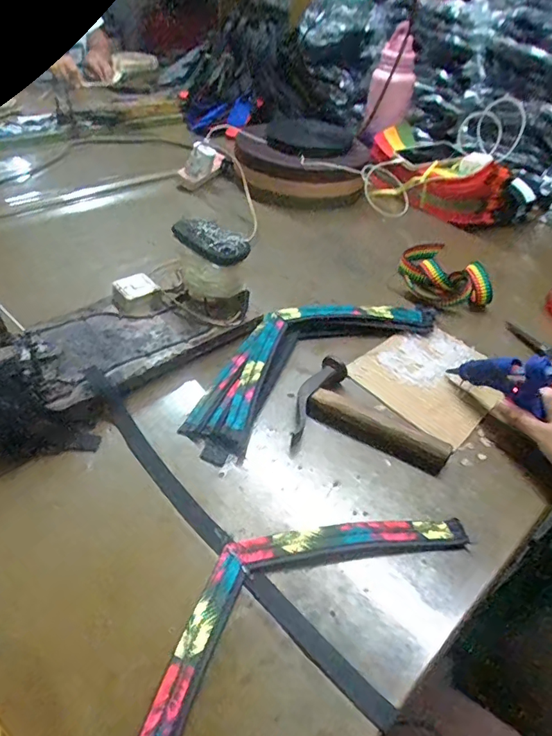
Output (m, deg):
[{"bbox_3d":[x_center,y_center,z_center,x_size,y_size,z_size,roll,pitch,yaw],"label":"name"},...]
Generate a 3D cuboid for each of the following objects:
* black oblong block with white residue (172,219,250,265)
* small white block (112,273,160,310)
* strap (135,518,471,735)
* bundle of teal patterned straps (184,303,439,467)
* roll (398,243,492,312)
[{"bbox_3d":[-0.081,-0.151,0.562,0.096,0.025,0.044,30,47,25],"label":"black oblong block with white residue"},{"bbox_3d":[-0.177,-0.096,0.601,0.051,0.024,0.047,-26,50,-30],"label":"small white block"},{"bbox_3d":[0.000,0.191,0.374,0.353,0.023,0.120,-26,50,-33],"label":"strap"},{"bbox_3d":[0.046,-0.028,0.596,0.390,0.029,0.138,-27,51,-32],"label":"bundle of teal patterned straps"},{"bbox_3d":[0.248,-0.145,0.734,0.108,0.048,0.155,-10,44,-17],"label":"roll"}]

